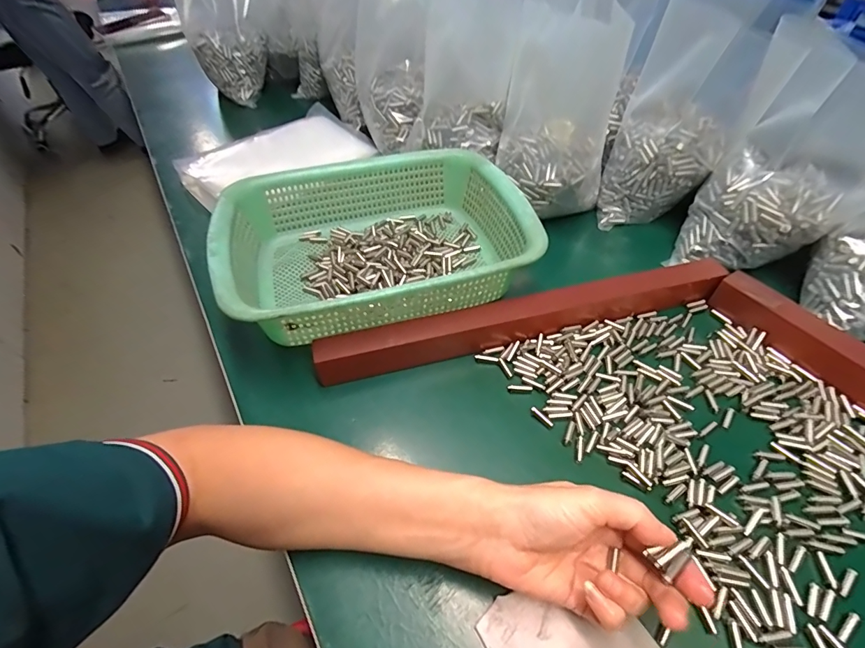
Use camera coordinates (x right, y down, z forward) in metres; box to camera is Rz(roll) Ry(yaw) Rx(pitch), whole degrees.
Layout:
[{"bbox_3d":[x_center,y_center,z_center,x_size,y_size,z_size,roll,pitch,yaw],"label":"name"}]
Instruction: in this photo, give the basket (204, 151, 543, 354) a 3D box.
[{"bbox_3d":[-0.054,-0.087,0.430,0.287,0.091,0.217,-14,52,-8],"label":"basket"}]

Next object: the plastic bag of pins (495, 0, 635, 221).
[{"bbox_3d":[0.139,-0.224,0.460,0.121,0.186,0.102,8,52,9],"label":"plastic bag of pins"}]

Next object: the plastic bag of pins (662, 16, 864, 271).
[{"bbox_3d":[0.348,-0.149,0.395,0.133,0.190,0.091,21,55,18],"label":"plastic bag of pins"}]

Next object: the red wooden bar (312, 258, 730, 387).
[{"bbox_3d":[0.088,-0.007,0.388,0.385,0.040,0.029,-13,52,-8],"label":"red wooden bar"}]

